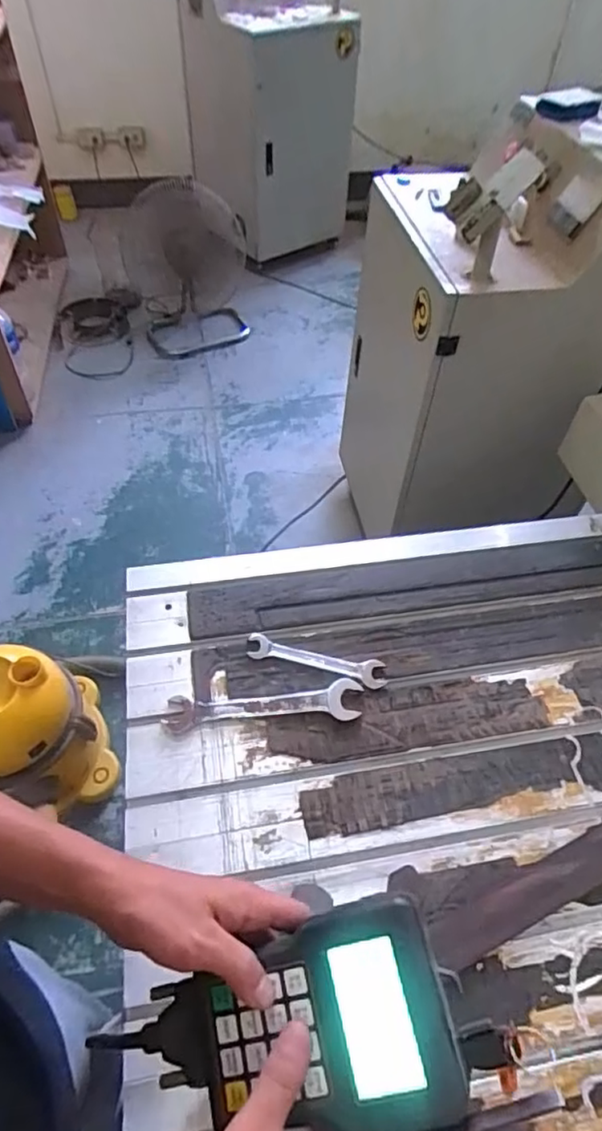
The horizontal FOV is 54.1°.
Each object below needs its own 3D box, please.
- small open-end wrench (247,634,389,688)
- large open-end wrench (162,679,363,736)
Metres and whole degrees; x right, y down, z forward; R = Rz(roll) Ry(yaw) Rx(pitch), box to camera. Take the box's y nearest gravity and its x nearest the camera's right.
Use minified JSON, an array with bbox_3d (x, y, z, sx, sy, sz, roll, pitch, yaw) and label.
[{"bbox_3d":[0.022,0.129,0.808,0.188,0.006,0.043,11,52,6],"label":"small open-end wrench"},{"bbox_3d":[-0.048,0.183,0.765,0.249,0.009,0.052,-4,52,-5],"label":"large open-end wrench"}]

